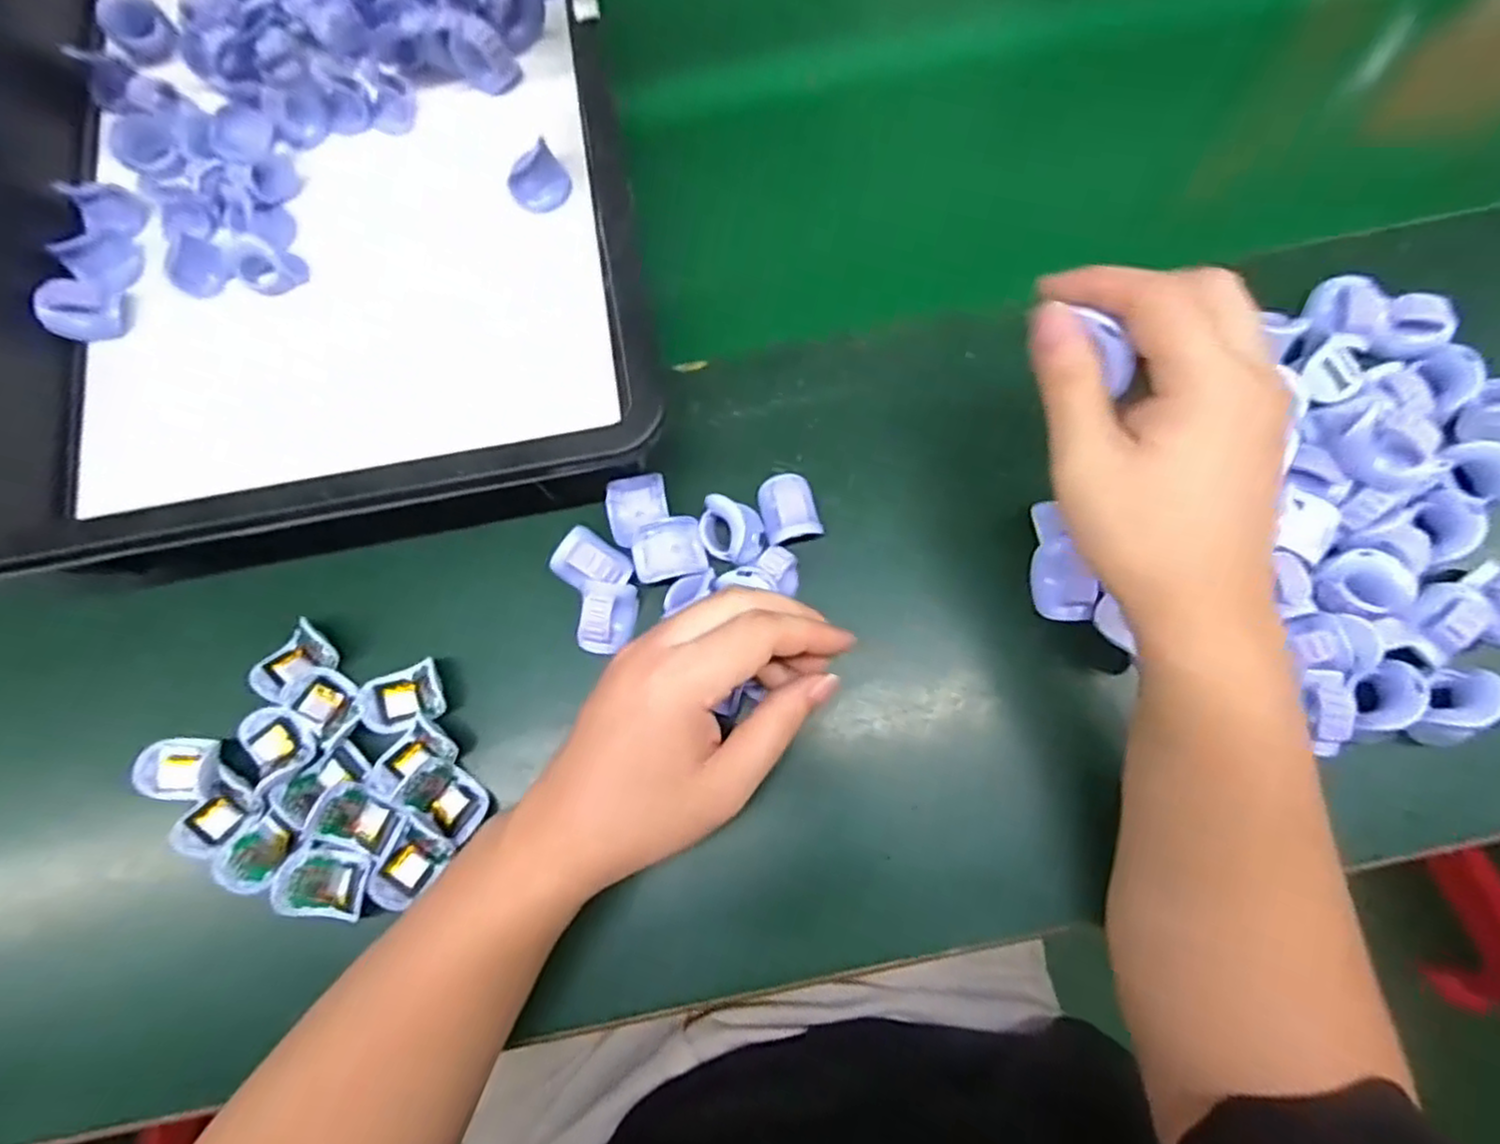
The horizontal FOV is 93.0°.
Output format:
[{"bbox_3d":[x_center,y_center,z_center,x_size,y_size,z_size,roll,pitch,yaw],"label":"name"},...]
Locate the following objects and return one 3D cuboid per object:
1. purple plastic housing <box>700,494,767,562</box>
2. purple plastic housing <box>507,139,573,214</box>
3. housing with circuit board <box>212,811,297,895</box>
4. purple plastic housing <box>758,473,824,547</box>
[{"bbox_3d":[-0.010,-0.020,0.384,0.033,0.026,0.034,8,77,4],"label":"purple plastic housing"},{"bbox_3d":[-0.127,-0.237,0.434,0.017,0.031,0.034,36,80,9],"label":"purple plastic housing"},{"bbox_3d":[-0.243,0.138,0.351,0.030,0.014,0.036,36,80,9],"label":"housing with circuit board"},{"bbox_3d":[0.021,-0.034,0.381,0.028,0.023,0.040,-15,77,-2],"label":"purple plastic housing"}]

